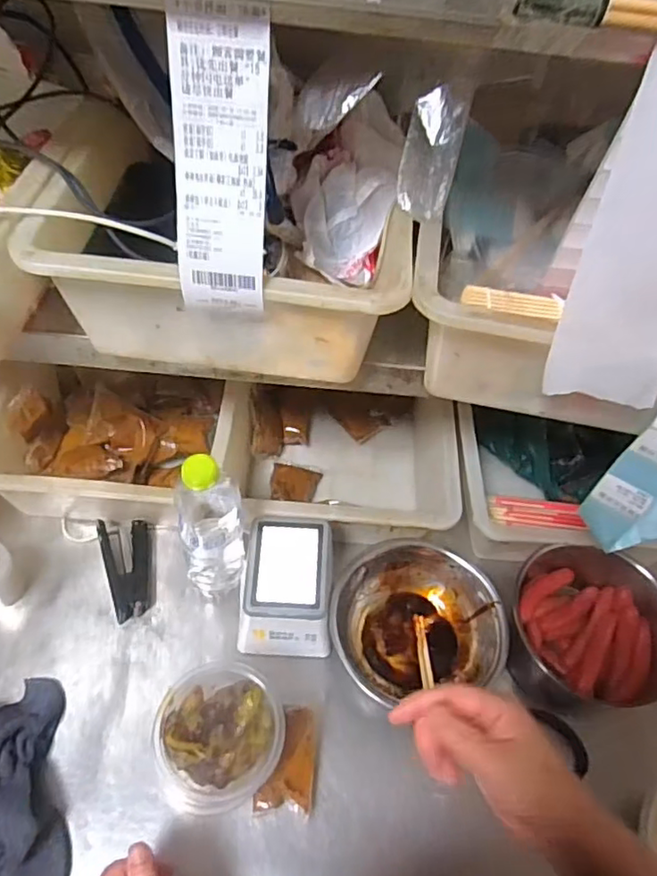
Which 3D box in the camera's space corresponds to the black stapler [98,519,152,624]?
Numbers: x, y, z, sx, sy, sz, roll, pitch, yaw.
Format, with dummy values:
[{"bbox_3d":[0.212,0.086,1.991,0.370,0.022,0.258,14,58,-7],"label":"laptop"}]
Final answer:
[{"bbox_3d":[-0.229,0.147,0.675,0.052,0.027,0.111,-11,55,-14],"label":"black stapler"}]

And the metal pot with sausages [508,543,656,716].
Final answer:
[{"bbox_3d":[0.279,0.198,0.654,0.172,0.086,0.177,3,53,-4],"label":"metal pot with sausages"}]

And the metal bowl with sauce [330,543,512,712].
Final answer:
[{"bbox_3d":[0.090,0.196,0.656,0.182,0.070,0.155,-8,54,-12],"label":"metal bowl with sauce"}]

